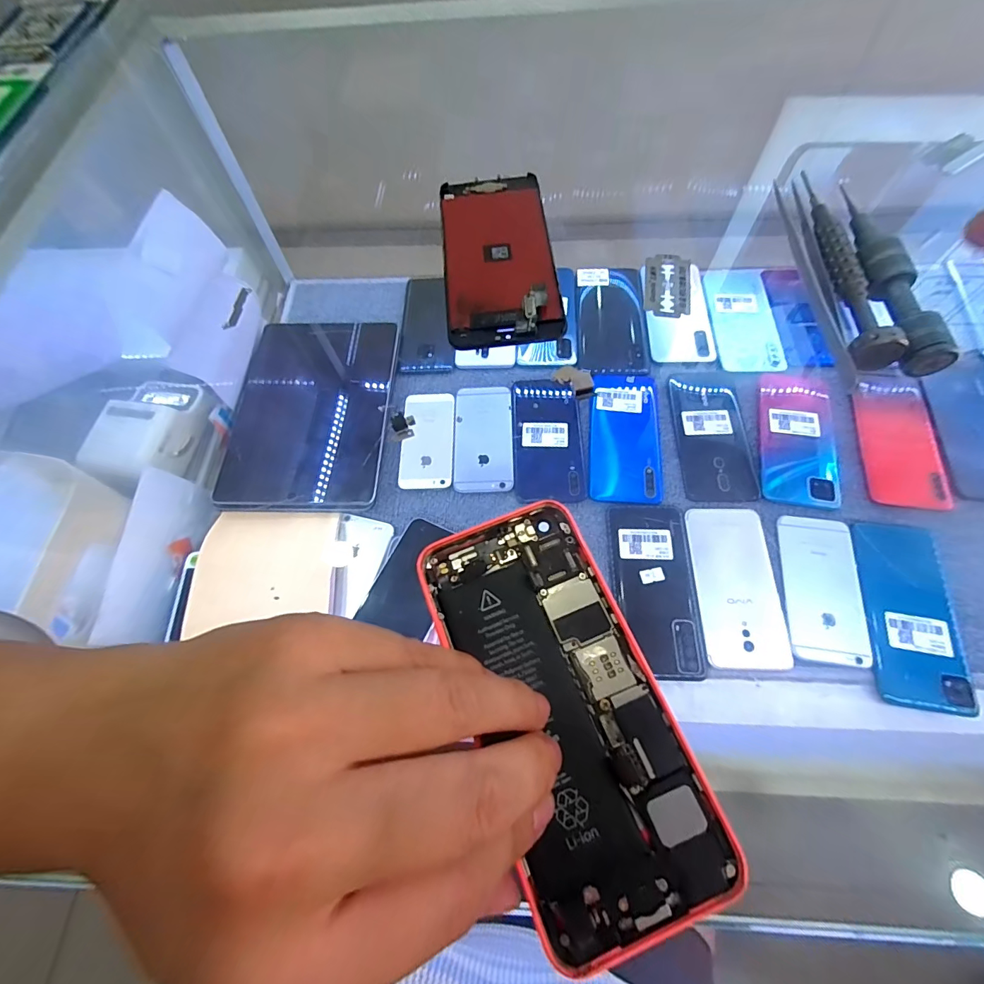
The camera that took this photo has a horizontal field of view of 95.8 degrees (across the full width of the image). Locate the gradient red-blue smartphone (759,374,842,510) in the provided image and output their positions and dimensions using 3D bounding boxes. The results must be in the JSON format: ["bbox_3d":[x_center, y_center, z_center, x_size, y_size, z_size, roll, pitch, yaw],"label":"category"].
[{"bbox_3d":[0.330,-0.061,0.478,0.074,0.005,0.161,10,67,7],"label":"gradient red-blue smartphone"}]

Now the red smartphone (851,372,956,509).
[{"bbox_3d":[0.431,-0.058,0.472,0.070,0.010,0.159,9,67,7],"label":"red smartphone"}]

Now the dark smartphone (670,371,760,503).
[{"bbox_3d":[0.241,-0.065,0.489,0.072,0.013,0.158,0,67,3],"label":"dark smartphone"}]

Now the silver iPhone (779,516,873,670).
[{"bbox_3d":[0.308,0.088,0.412,0.065,0.006,0.133,8,67,7],"label":"silver iPhone"}]

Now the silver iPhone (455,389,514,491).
[{"bbox_3d":[-0.009,-0.063,0.505,0.065,0.004,0.135,0,67,3],"label":"silver iPhone"}]

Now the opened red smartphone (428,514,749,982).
[{"bbox_3d":[0.022,0.065,0.143,0.057,0.007,0.124,-22,66,-6],"label":"opened red smartphone"}]

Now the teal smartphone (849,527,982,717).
[{"bbox_3d":[0.378,0.106,0.399,0.076,0.009,0.163,10,68,8],"label":"teal smartphone"}]

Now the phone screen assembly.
[{"bbox_3d":[0.003,-0.125,0.228,0.055,0.009,0.117,-6,66,1],"label":"phone screen assembly"}]

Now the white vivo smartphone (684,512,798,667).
[{"bbox_3d":[0.232,0.086,0.418,0.073,0.004,0.148,1,67,3],"label":"white vivo smartphone"}]

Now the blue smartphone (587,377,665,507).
[{"bbox_3d":[0.147,-0.063,0.490,0.074,0.005,0.158,4,67,5],"label":"blue smartphone"}]

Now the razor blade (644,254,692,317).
[{"bbox_3d":[0.086,-0.102,0.218,0.022,0.004,0.040,7,67,6],"label":"razor blade"}]

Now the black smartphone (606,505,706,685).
[{"bbox_3d":[0.155,0.088,0.422,0.072,0.005,0.161,2,67,4],"label":"black smartphone"}]

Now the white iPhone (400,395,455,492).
[{"bbox_3d":[-0.072,-0.061,0.506,0.057,0.005,0.122,0,67,3],"label":"white iPhone"}]

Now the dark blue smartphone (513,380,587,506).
[{"bbox_3d":[0.064,-0.062,0.496,0.076,0.005,0.155,0,67,3],"label":"dark blue smartphone"}]

